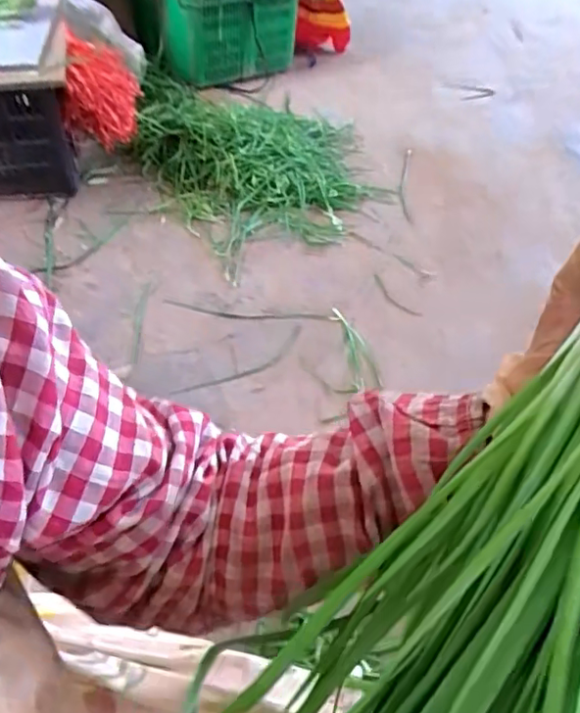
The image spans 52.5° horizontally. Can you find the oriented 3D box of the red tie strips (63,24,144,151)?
[{"bbox_3d":[-0.440,-0.616,1.365,0.141,0.195,0.166,3,46,2],"label":"red tie strips"}]

